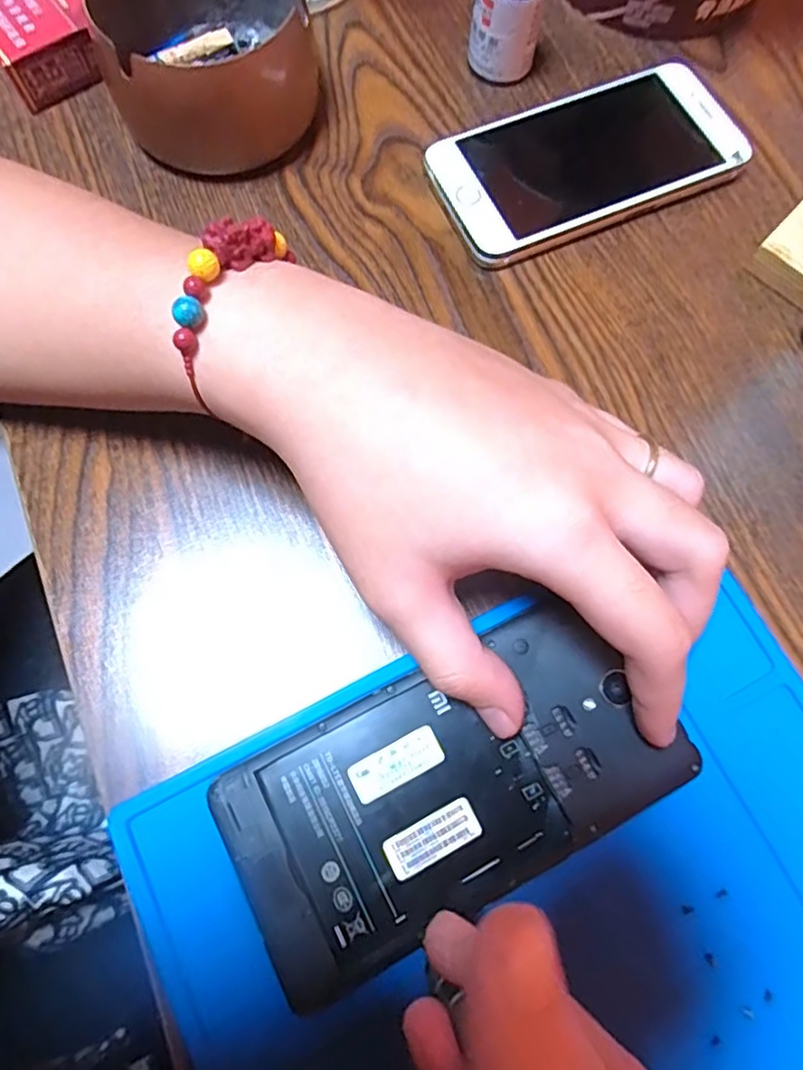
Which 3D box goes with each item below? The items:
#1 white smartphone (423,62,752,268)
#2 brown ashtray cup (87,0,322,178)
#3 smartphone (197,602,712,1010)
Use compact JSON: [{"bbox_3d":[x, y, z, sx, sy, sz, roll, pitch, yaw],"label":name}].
[{"bbox_3d":[0.082,-0.167,0.280,0.133,0.012,0.064,-24,76,-7],"label":"white smartphone"},{"bbox_3d":[-0.080,-0.206,0.267,0.086,0.049,0.083,1,74,-2],"label":"brown ashtray cup"},{"bbox_3d":[0.016,0.081,0.205,0.139,0.008,0.073,-26,76,-9],"label":"smartphone"}]

